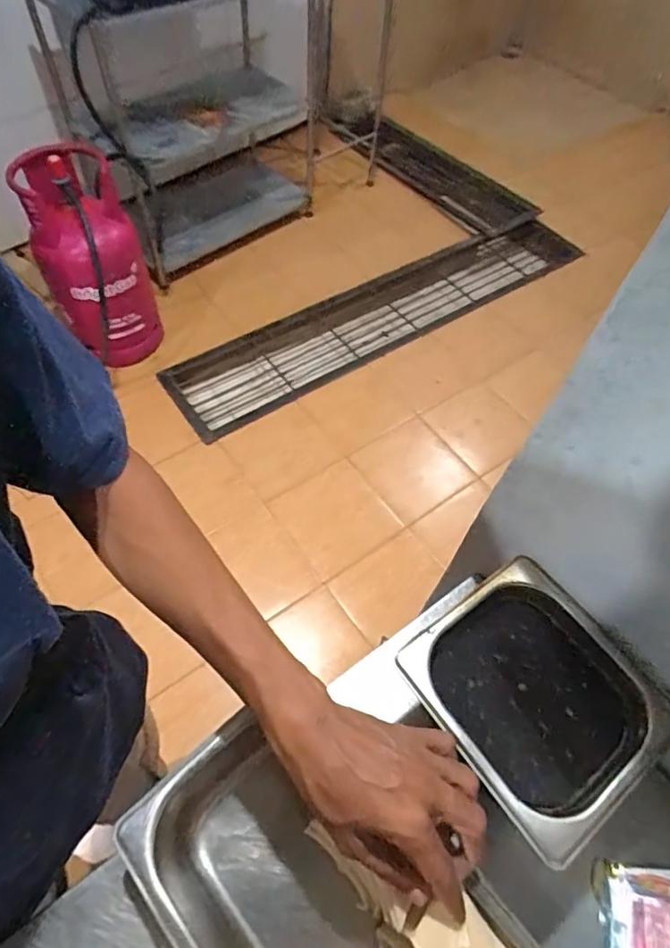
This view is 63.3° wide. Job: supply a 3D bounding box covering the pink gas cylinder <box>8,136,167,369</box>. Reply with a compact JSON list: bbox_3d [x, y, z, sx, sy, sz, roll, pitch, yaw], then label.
[{"bbox_3d":[-0.747,-0.643,1.707,0.286,0.600,0.339,-14,60,-13],"label":"pink gas cylinder"}]

